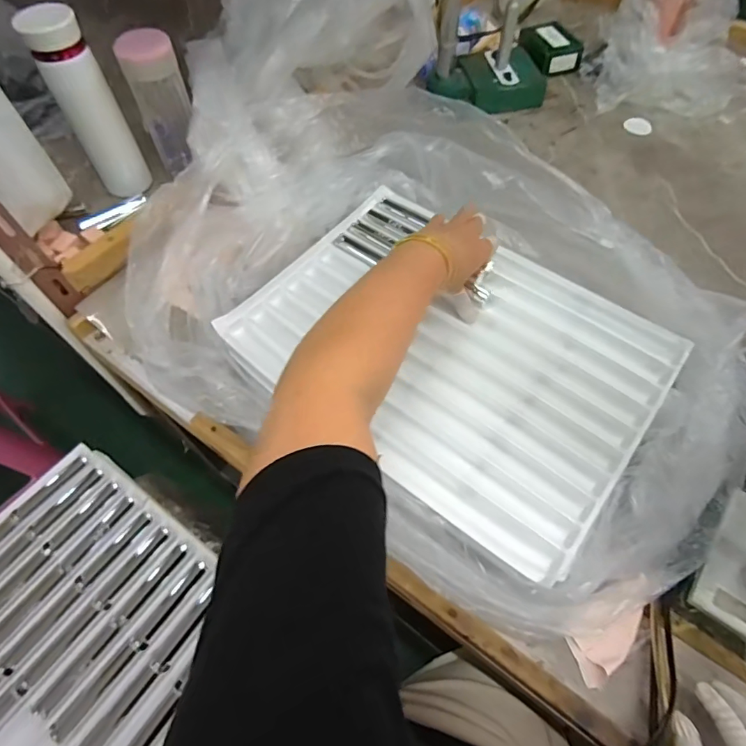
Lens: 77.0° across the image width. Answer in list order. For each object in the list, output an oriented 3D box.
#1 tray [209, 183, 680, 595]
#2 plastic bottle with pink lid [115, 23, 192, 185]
[{"bbox_3d":[0.079,-0.033,0.514,0.415,0.025,0.313,36,69,17],"label":"tray"},{"bbox_3d":[-0.270,-0.344,0.616,0.068,0.169,0.064,-20,61,-10],"label":"plastic bottle with pink lid"}]

